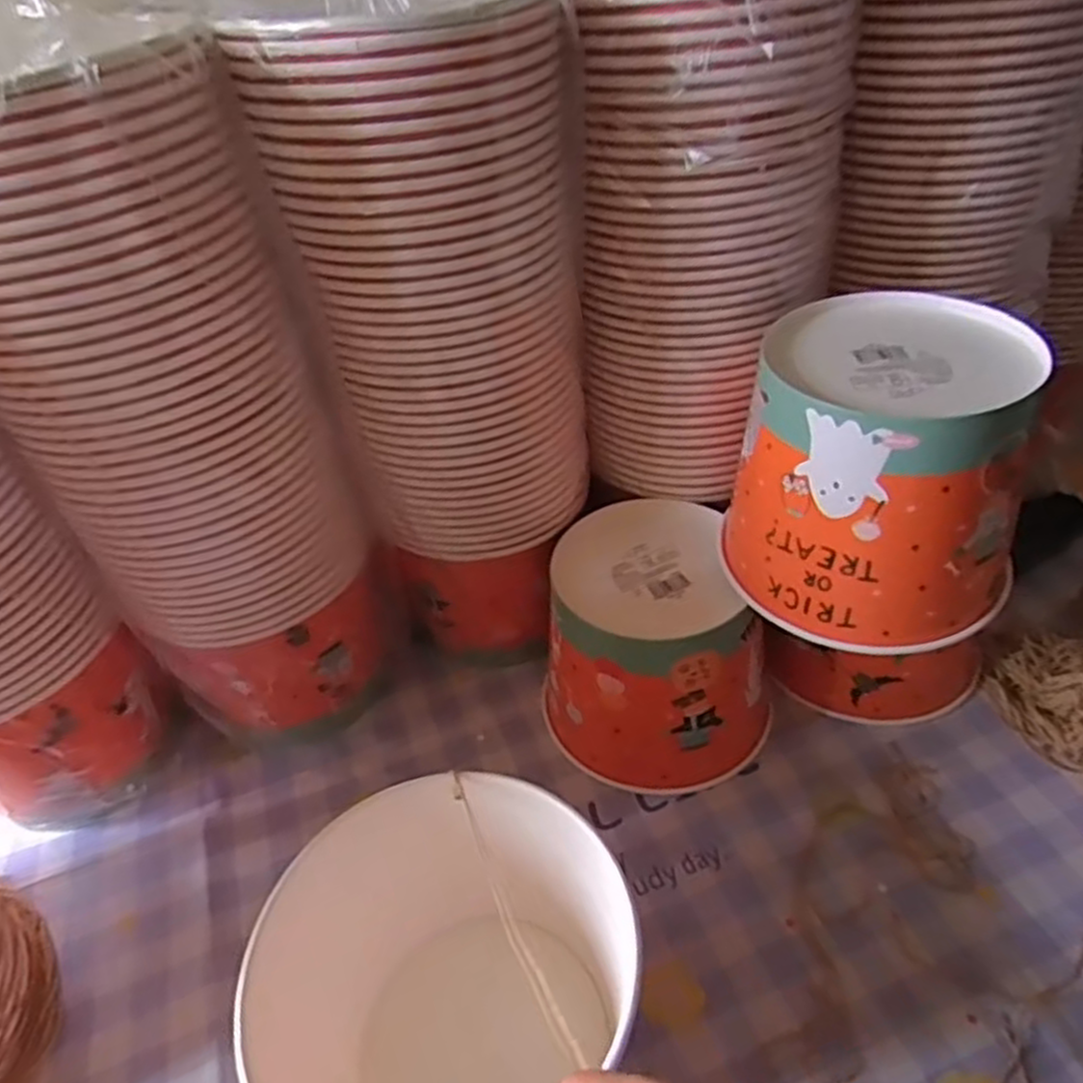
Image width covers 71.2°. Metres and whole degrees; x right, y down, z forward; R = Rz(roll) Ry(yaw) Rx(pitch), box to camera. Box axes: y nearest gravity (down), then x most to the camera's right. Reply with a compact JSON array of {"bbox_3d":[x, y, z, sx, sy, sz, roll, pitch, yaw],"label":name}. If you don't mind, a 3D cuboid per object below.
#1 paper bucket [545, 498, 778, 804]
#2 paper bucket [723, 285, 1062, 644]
[{"bbox_3d":[0.082,0.069,0.502,0.135,0.135,0.132,-4,41,4],"label":"paper bucket"},{"bbox_3d":[0.179,-0.038,0.403,0.143,0.131,0.134,14,46,22],"label":"paper bucket"}]

